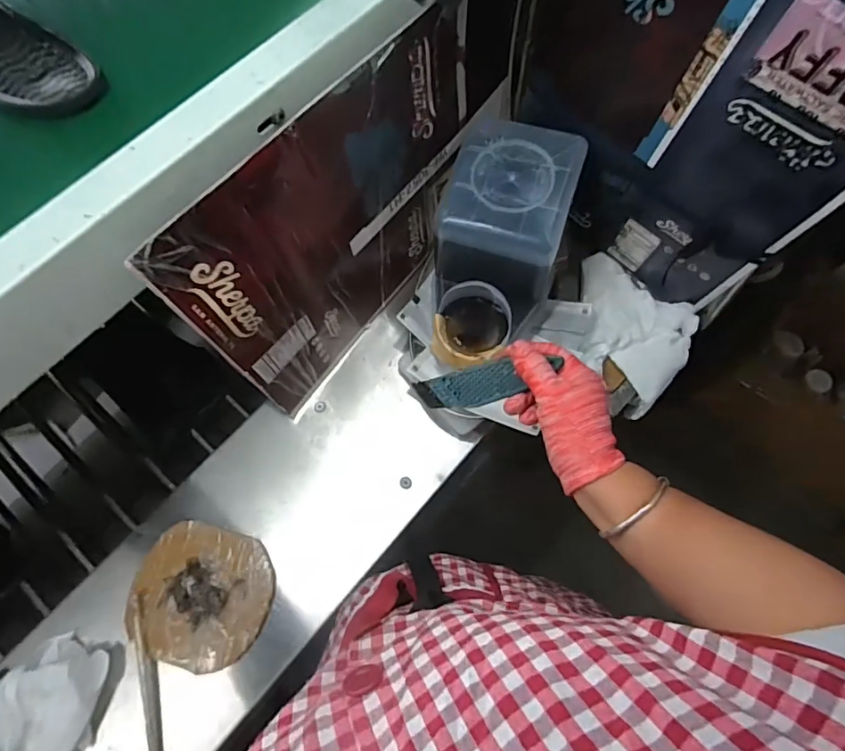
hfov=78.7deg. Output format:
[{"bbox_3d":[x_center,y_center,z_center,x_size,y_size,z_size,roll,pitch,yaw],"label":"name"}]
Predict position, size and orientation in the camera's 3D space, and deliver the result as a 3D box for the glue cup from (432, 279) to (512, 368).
[{"bbox_3d":[0.055,-0.054,0.604,0.087,0.092,0.083,-1,71,2],"label":"glue cup"}]

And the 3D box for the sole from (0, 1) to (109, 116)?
[{"bbox_3d":[-0.354,-0.273,0.419,0.209,0.026,0.072,36,76,13],"label":"sole"}]

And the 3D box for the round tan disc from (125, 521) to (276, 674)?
[{"bbox_3d":[-0.247,0.245,0.575,0.152,0.016,0.141,-1,71,2],"label":"round tan disc"}]

